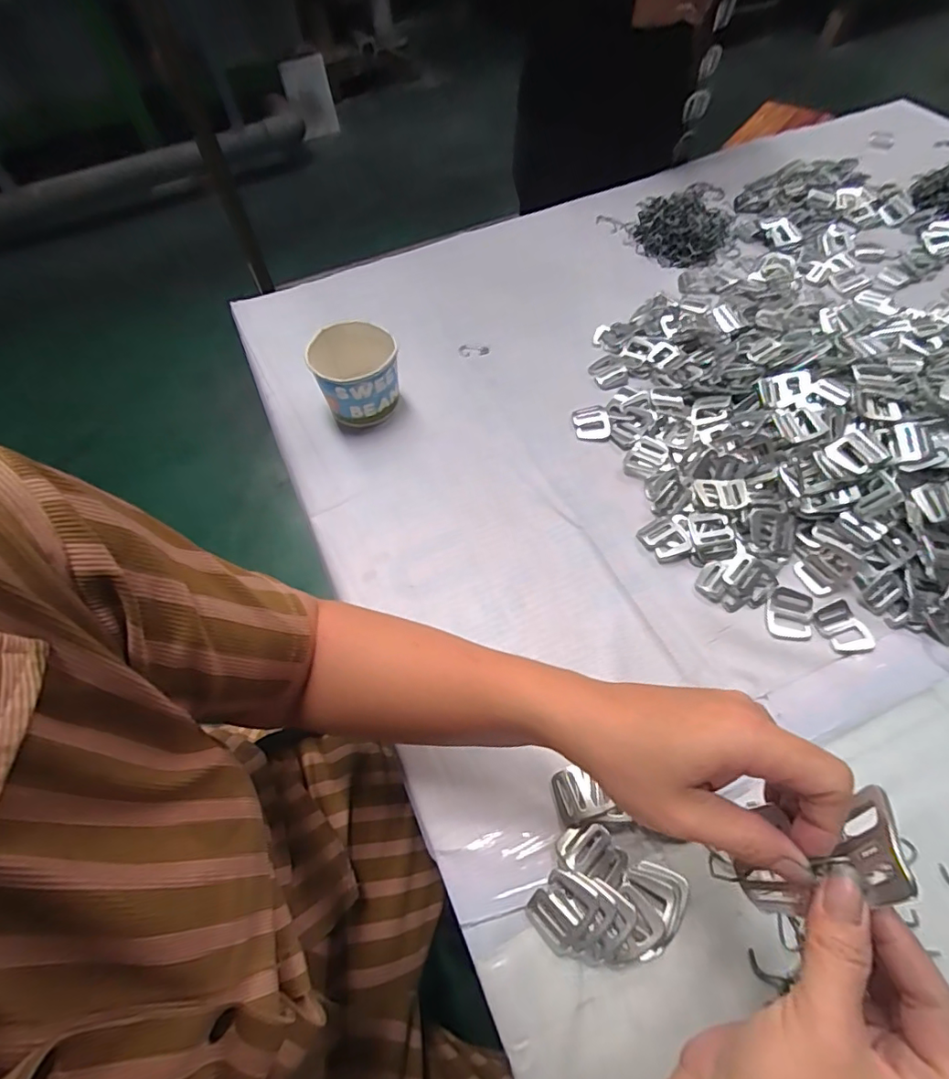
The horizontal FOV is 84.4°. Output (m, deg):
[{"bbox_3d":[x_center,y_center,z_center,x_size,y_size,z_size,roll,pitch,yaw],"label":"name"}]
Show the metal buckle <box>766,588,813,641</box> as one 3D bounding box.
[{"bbox_3d":[0.272,0.064,0.450,0.036,0.004,0.045,12,62,10],"label":"metal buckle"}]

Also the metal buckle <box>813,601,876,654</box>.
[{"bbox_3d":[0.314,0.076,0.444,0.035,0.004,0.043,-24,61,-10],"label":"metal buckle"}]

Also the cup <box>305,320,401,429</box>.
[{"bbox_3d":[-0.129,-0.182,0.580,0.087,0.082,0.091,-2,60,3],"label":"cup"}]

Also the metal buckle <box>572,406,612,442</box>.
[{"bbox_3d":[0.127,-0.126,0.567,0.037,0.004,0.046,-7,60,0],"label":"metal buckle"}]

